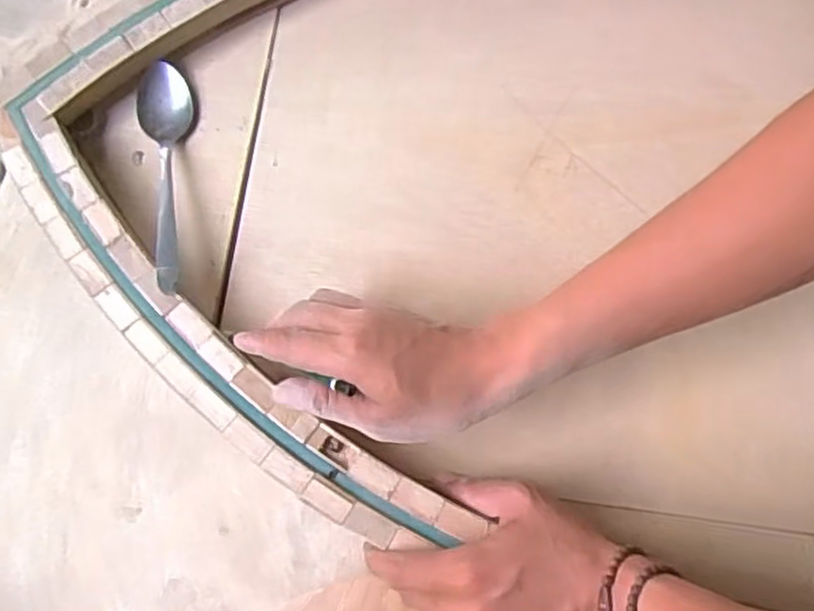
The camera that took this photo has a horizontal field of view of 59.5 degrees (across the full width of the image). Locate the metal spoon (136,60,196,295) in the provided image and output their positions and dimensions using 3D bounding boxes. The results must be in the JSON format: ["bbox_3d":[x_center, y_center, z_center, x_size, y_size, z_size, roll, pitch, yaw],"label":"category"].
[{"bbox_3d":[-0.161,-0.092,0.490,0.040,0.035,0.175,-14,78,-4],"label":"metal spoon"}]

